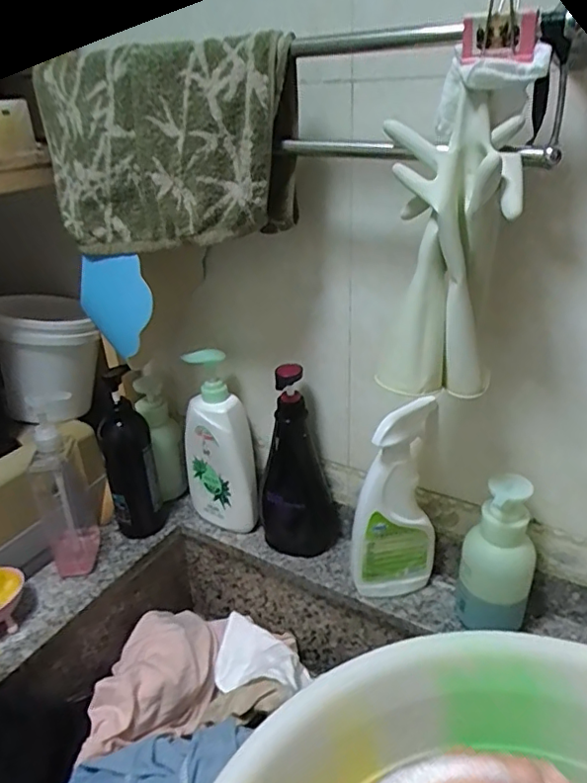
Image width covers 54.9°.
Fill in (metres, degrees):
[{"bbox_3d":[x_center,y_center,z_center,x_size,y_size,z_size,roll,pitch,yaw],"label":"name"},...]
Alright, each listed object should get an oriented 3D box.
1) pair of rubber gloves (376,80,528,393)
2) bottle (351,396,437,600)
[{"bbox_3d":[0.124,-0.113,0.468,0.102,0.233,0.077,6,29,16],"label":"pair of rubber gloves"},{"bbox_3d":[0.121,0.134,0.668,0.104,0.250,0.047,-14,30,-21],"label":"bottle"}]

